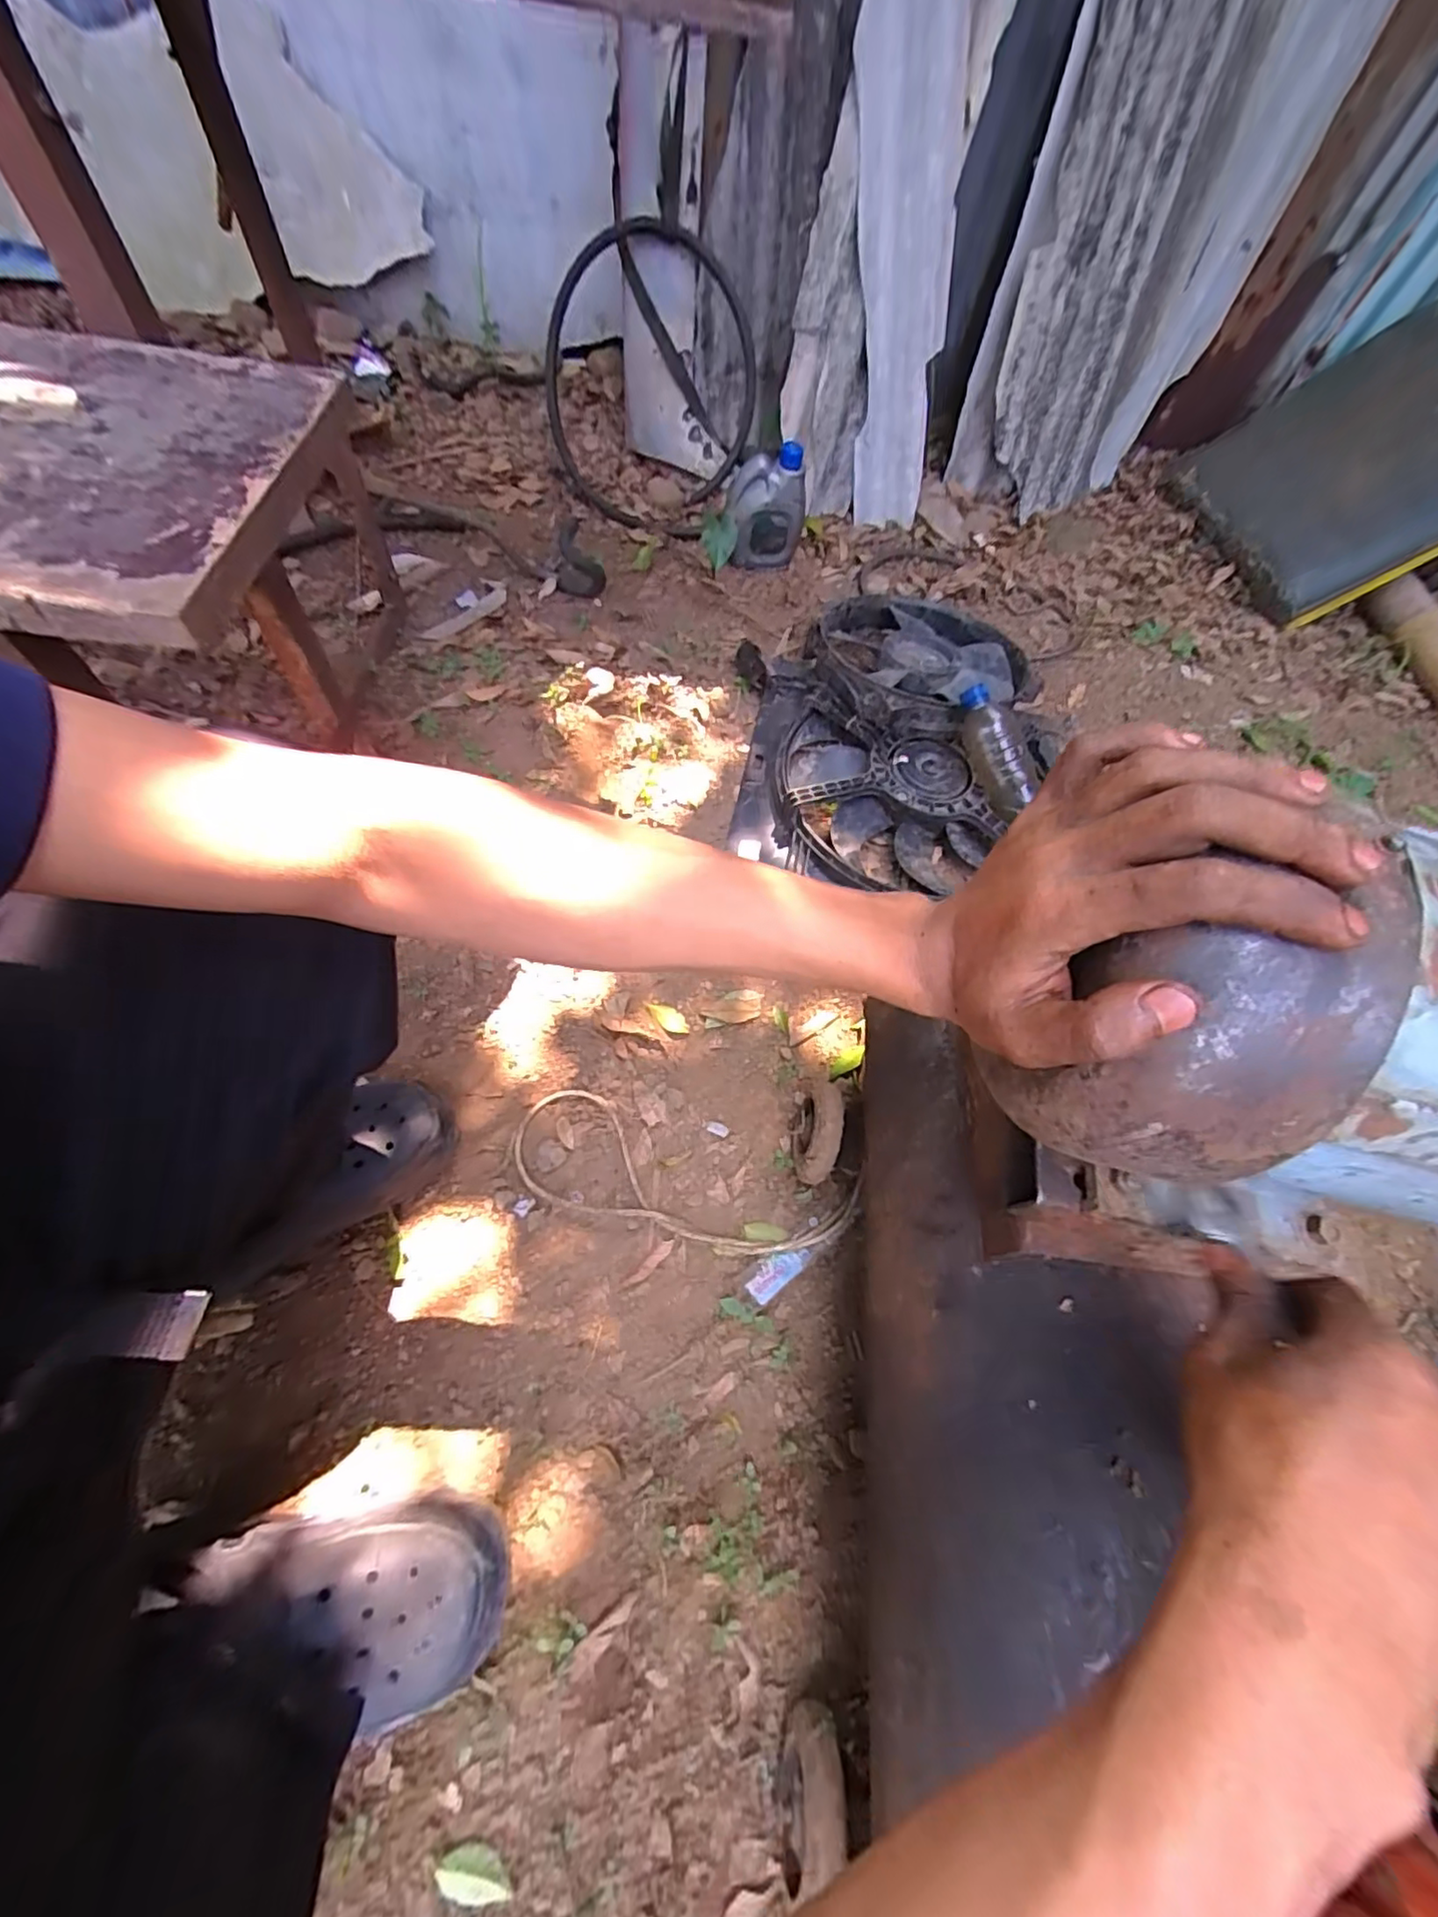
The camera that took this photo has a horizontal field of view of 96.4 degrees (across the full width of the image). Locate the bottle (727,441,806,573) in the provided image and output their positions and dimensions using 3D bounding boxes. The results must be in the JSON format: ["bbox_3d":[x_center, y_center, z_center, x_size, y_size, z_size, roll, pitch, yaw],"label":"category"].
[{"bbox_3d":[0.081,-0.778,1.127,0.136,0.173,0.080,-6,63,-11],"label":"bottle"}]

